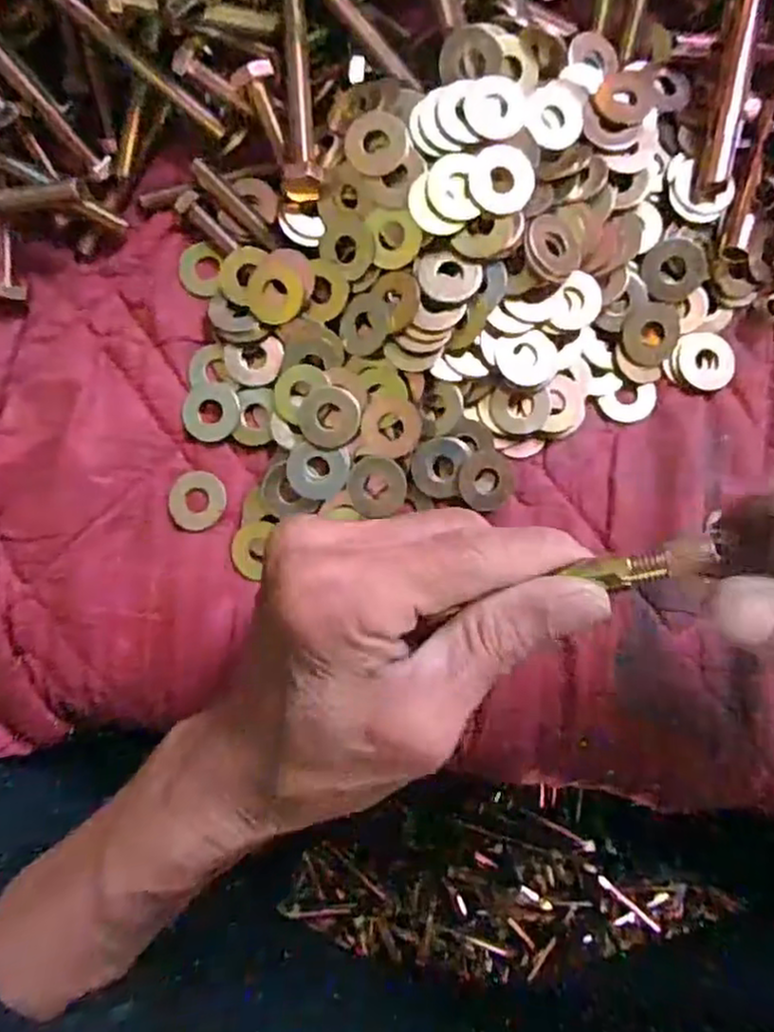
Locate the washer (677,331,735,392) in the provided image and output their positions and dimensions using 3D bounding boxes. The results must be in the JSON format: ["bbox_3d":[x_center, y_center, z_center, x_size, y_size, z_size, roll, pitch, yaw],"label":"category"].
[{"bbox_3d":[0.134,-0.065,0.295,0.023,0.004,0.024,-1,87,1],"label":"washer"}]

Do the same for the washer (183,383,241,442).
[{"bbox_3d":[-0.074,-0.043,0.295,0.024,0.004,0.024,0,87,1],"label":"washer"}]

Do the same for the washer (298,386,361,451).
[{"bbox_3d":[-0.023,-0.040,0.286,0.025,0.004,0.025,0,79,0],"label":"washer"}]

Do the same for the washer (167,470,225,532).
[{"bbox_3d":[-0.080,-0.006,0.295,0.022,0.004,0.025,24,88,2],"label":"washer"}]

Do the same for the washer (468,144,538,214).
[{"bbox_3d":[0.043,-0.127,0.266,0.024,0.004,0.024,0,103,-1],"label":"washer"}]

